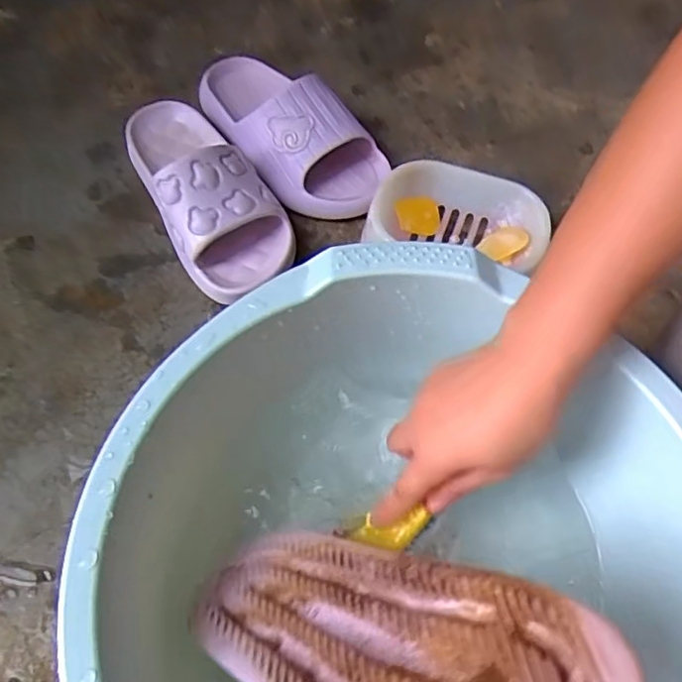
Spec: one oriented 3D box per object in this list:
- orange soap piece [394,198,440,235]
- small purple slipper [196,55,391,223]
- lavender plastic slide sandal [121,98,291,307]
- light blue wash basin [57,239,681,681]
[{"bbox_3d":[0.071,-0.114,0.564,0.041,0.022,0.033,-8,62,-5],"label":"orange soap piece"},{"bbox_3d":[-0.061,-0.219,0.613,0.244,0.071,0.113,40,68,18],"label":"small purple slipper"},{"bbox_3d":[-0.128,-0.151,0.570,0.098,0.079,0.236,-25,65,-13],"label":"lavender plastic slide sandal"},{"bbox_3d":[0.037,0.129,0.356,0.348,0.127,0.343,0,63,-1],"label":"light blue wash basin"}]

